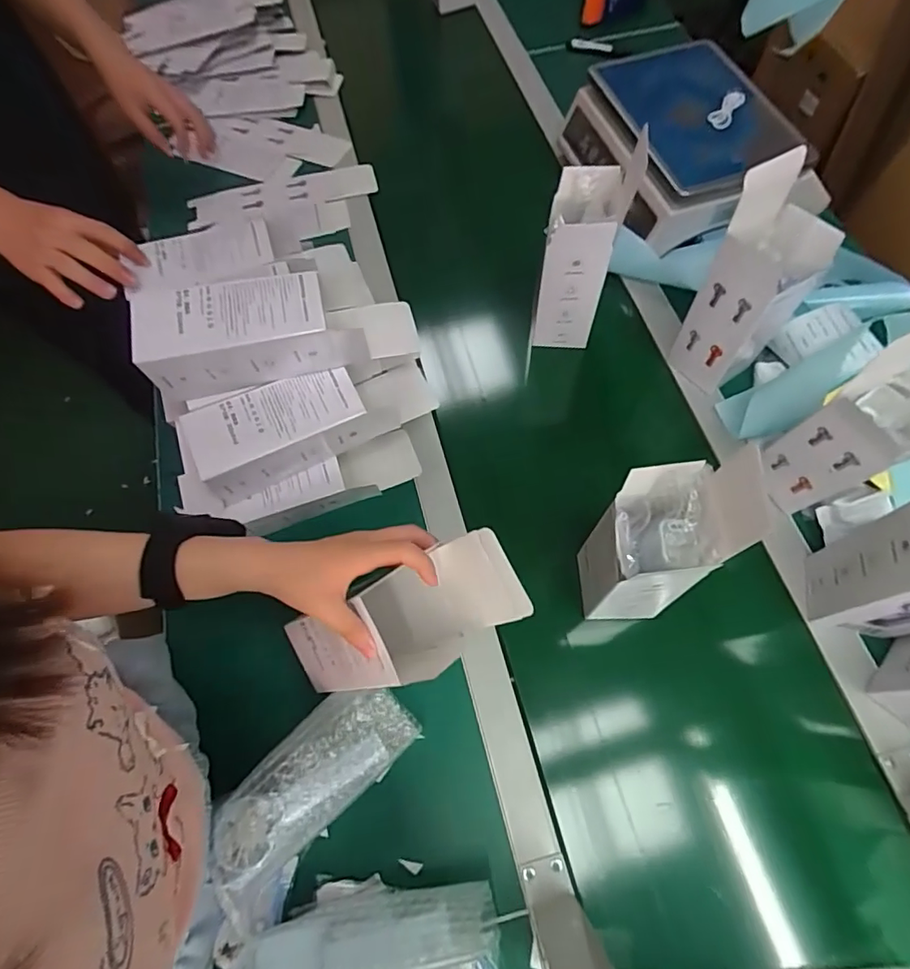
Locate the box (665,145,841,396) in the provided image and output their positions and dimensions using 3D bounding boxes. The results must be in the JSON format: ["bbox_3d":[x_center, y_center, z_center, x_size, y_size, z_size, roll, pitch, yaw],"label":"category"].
[{"bbox_3d":[0.312,-0.207,0.557,0.081,0.229,0.084,-31,69,-10],"label":"box"}]

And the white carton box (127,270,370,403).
[{"bbox_3d":[-0.183,-0.141,0.485,0.189,0.074,0.070,-13,67,-3],"label":"white carton box"}]

